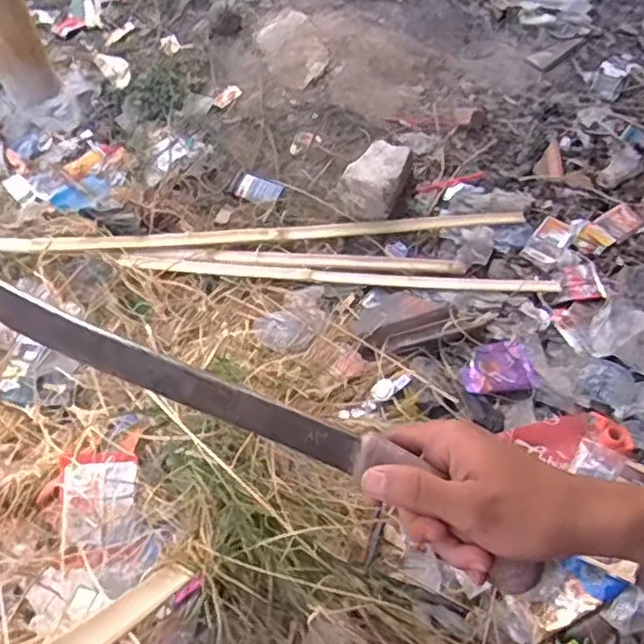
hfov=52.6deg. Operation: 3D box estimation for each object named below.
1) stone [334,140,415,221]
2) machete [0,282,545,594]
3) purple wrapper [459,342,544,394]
[{"bbox_3d":[0.103,-0.282,1.270,0.119,0.084,0.161,14,56,9],"label":"stone"},{"bbox_3d":[-0.056,0.057,0.407,0.399,0.033,0.033,24,58,9],"label":"machete"},{"bbox_3d":[0.280,0.070,1.050,0.133,0.035,0.093,-13,56,-9],"label":"purple wrapper"}]

